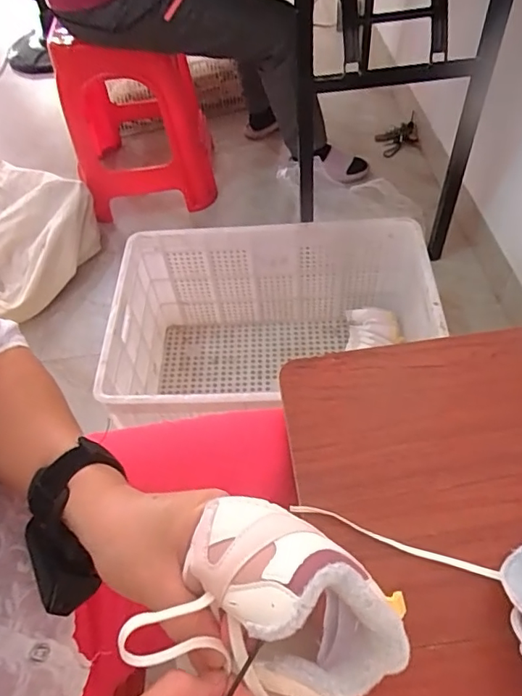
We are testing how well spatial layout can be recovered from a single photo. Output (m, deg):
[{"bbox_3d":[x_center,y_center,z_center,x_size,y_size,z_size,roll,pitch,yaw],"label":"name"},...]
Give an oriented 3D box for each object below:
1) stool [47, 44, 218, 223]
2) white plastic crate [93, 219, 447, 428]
[{"bbox_3d":[-0.363,-0.706,1.524,0.375,0.437,0.434,-9,53,-1],"label":"stool"},{"bbox_3d":[0.026,-0.006,1.060,0.582,0.287,0.405,0,53,5],"label":"white plastic crate"}]

